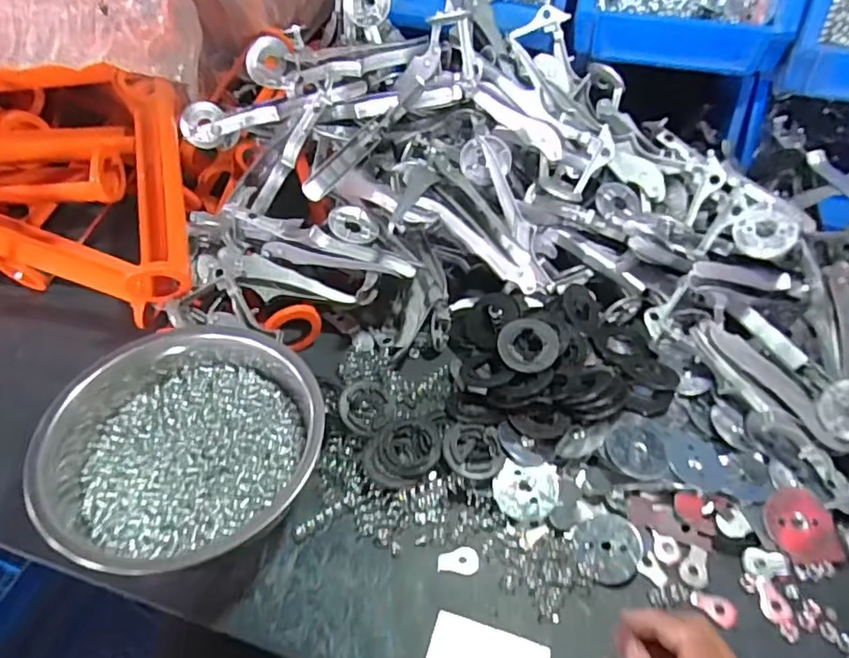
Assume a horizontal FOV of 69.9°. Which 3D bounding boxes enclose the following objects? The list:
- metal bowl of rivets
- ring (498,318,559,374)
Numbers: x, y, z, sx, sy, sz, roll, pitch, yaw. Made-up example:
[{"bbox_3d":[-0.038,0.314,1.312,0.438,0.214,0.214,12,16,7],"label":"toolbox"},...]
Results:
[{"bbox_3d":[-0.169,0.082,0.442,0.185,0.078,0.168,-9,50,-9],"label":"metal bowl of rivets"},{"bbox_3d":[0.085,0.013,0.500,0.049,0.007,0.049,-1,62,2],"label":"ring"}]

